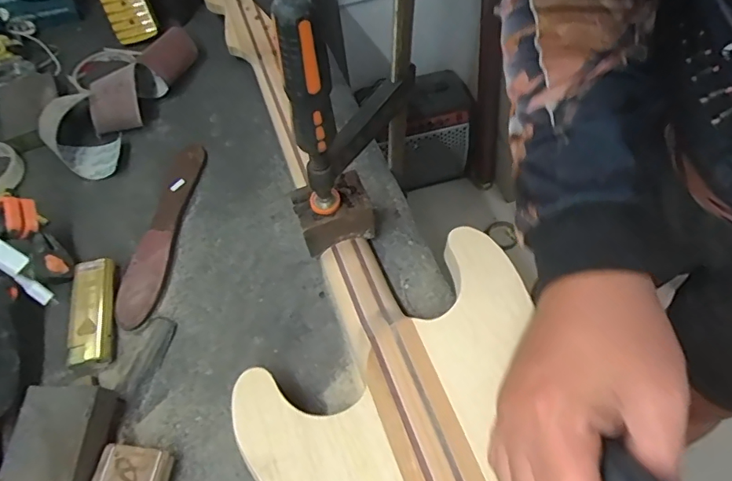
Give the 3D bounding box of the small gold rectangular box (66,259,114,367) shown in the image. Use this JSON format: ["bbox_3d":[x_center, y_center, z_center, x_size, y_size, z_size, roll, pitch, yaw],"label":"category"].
[{"bbox_3d":[-0.262,0.066,0.478,0.039,0.018,0.103,-14,59,-6],"label":"small gold rectangular box"}]

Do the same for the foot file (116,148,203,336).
[{"bbox_3d":[-0.220,-0.015,0.535,0.041,0.013,0.221,4,59,5],"label":"foot file"}]

